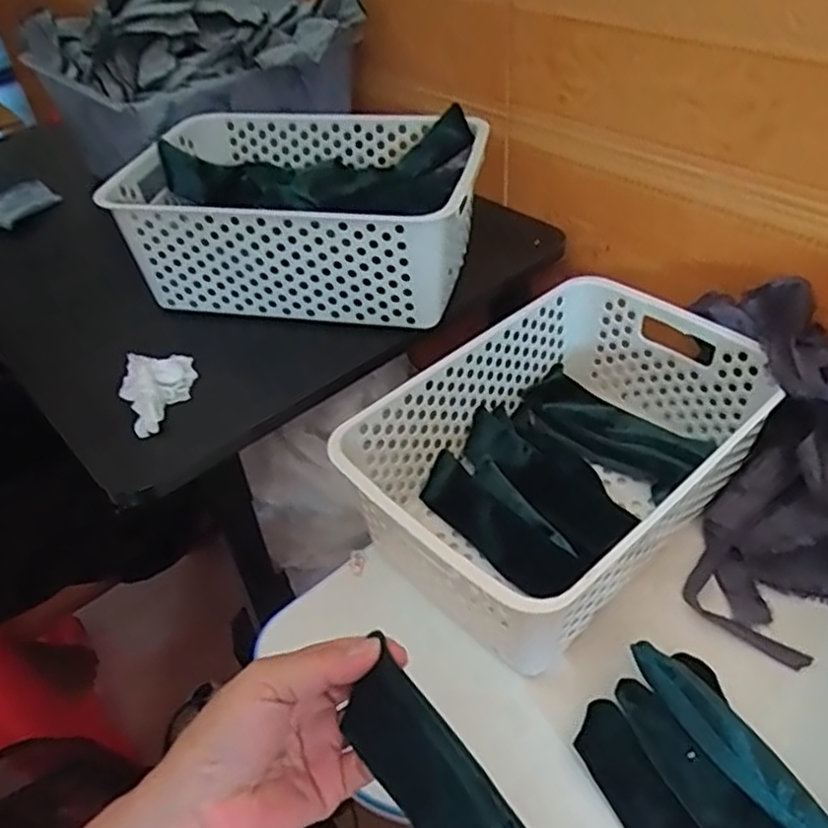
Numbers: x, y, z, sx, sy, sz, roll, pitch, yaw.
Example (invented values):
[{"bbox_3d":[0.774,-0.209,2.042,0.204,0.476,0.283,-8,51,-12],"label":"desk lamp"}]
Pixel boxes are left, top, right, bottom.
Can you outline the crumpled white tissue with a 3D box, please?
[{"bbox_3d":[-0.203,-0.019,0.545,0.045,0.029,0.078,3,44,9],"label":"crumpled white tissue"}]

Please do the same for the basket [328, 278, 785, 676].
[{"bbox_3d":[0.115,0.028,0.537,0.309,0.104,0.204,-36,51,-28],"label":"basket"}]

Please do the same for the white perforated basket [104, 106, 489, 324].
[{"bbox_3d":[-0.103,-0.198,0.657,0.316,0.097,0.224,6,45,13],"label":"white perforated basket"}]

